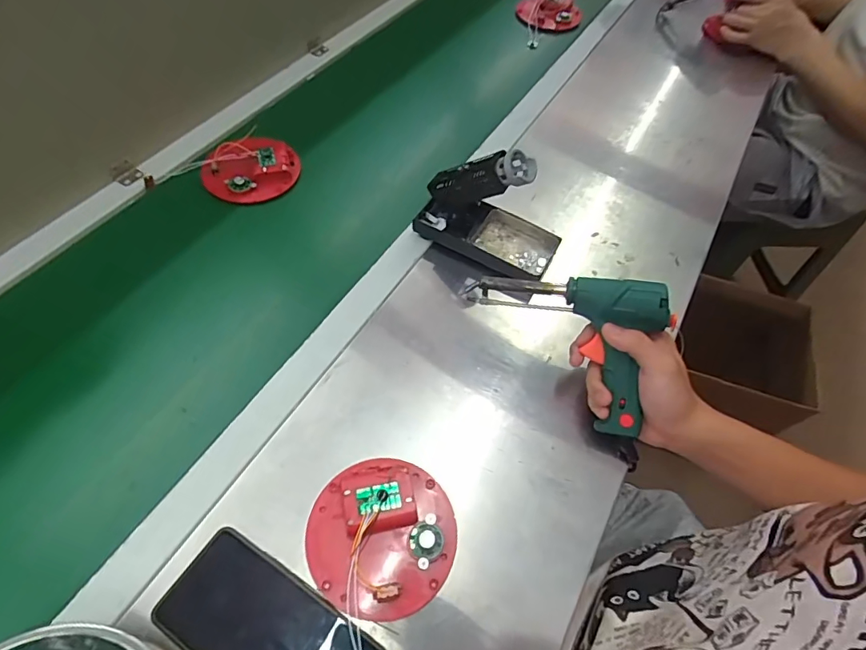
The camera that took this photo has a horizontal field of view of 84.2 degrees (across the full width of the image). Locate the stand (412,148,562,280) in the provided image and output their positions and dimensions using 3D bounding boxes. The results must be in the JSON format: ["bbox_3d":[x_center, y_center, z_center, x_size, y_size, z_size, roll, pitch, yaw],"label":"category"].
[{"bbox_3d":[0.066,-0.134,0.530,0.154,0.116,0.075,30,60,13],"label":"stand"}]

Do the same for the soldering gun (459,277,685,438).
[{"bbox_3d":[0.149,-0.003,0.458,0.201,0.043,0.129,48,110,11],"label":"soldering gun"}]

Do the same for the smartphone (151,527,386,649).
[{"bbox_3d":[-0.118,0.227,0.350,0.159,0.011,0.078,33,62,9],"label":"smartphone"}]

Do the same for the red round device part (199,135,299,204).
[{"bbox_3d":[-0.234,-0.206,0.623,0.101,0.035,0.115,39,62,18],"label":"red round device part"}]

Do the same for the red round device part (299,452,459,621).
[{"bbox_3d":[-0.042,0.170,0.394,0.118,0.027,0.117,2,57,-4],"label":"red round device part"}]

